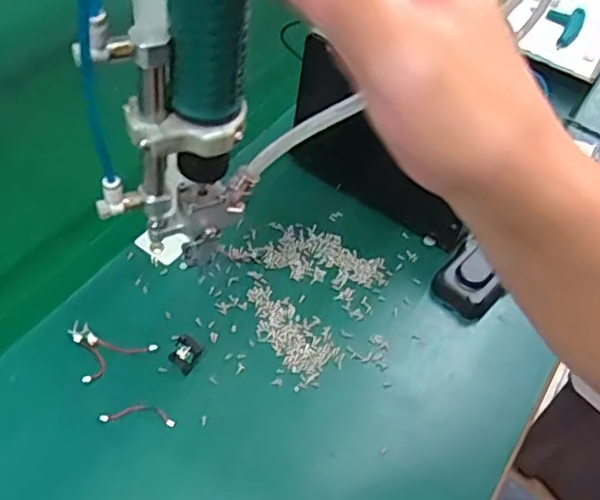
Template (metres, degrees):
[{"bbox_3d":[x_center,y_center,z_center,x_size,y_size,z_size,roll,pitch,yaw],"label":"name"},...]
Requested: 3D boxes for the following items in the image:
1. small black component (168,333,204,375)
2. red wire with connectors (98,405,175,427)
[{"bbox_3d":[-0.088,0.079,0.492,0.020,0.014,0.022,29,55,15],"label":"small black component"},{"bbox_3d":[-0.117,0.119,0.467,0.054,0.004,0.014,5,50,-2],"label":"red wire with connectors"}]

